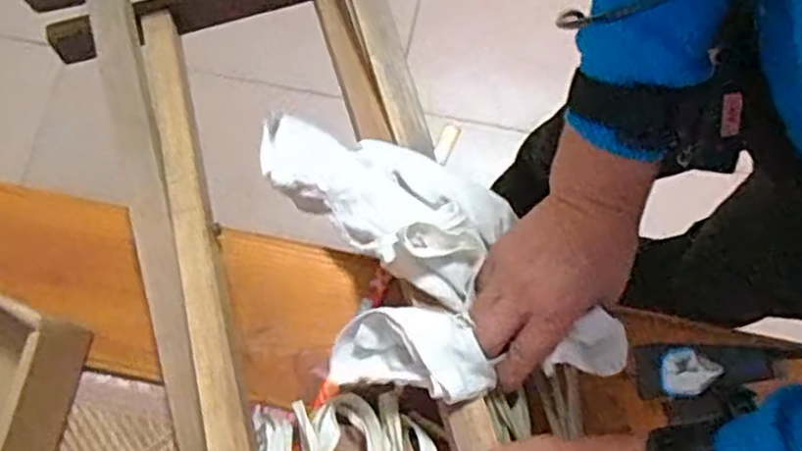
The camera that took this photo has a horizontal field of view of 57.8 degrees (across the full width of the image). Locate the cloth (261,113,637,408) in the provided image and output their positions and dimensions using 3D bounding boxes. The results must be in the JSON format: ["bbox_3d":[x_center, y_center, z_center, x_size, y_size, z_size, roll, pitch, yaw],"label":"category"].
[{"bbox_3d":[0.014,0.003,0.503,0.171,0.047,0.259,-21,61,-3],"label":"cloth"}]

